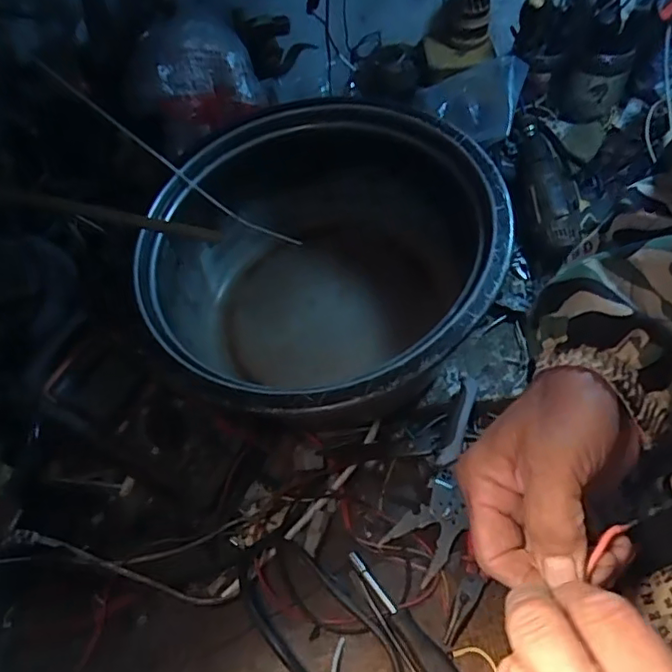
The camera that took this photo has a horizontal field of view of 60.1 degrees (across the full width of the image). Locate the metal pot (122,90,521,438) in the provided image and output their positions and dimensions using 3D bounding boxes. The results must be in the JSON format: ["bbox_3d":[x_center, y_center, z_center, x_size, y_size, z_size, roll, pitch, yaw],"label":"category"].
[{"bbox_3d":[-0.018,-0.067,0.597,0.330,0.182,0.341,1,58,-1],"label":"metal pot"}]

